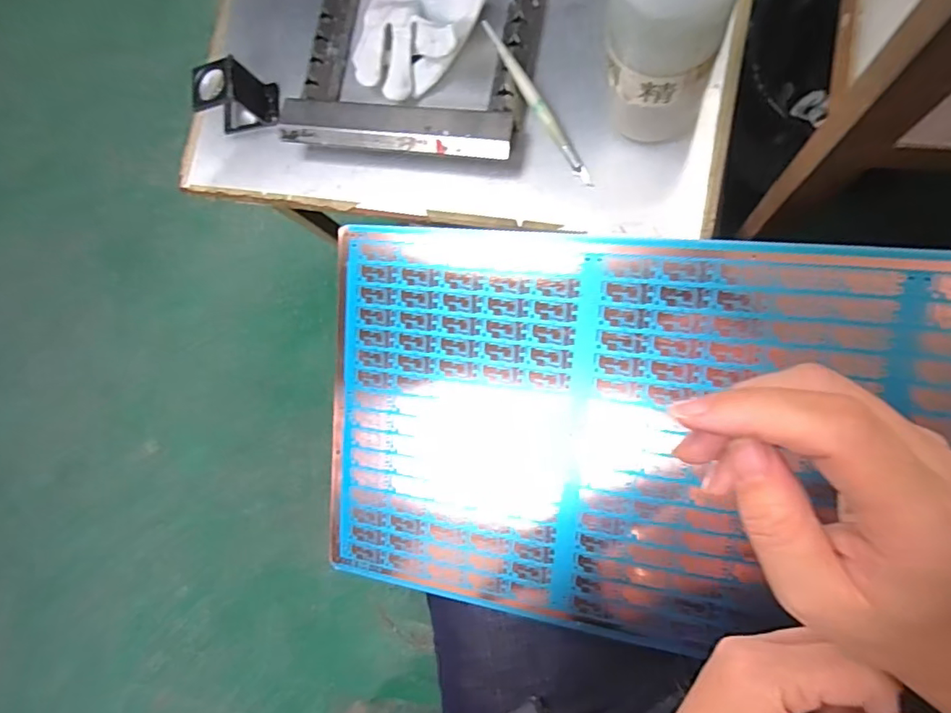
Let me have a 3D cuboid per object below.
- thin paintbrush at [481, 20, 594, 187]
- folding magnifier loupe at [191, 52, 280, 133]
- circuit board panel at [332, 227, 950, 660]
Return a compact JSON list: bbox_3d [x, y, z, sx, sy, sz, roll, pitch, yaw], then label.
[{"bbox_3d":[0.049,-0.198,0.426,0.011,0.010,0.148,-34,94,3],"label":"thin paintbrush"},{"bbox_3d":[-0.211,-0.229,0.477,0.058,0.050,0.040,-9,82,11],"label":"folding magnifier loupe"},{"bbox_3d":[0.137,0.059,0.313,0.481,0.006,0.242,6,100,15],"label":"circuit board panel"}]

